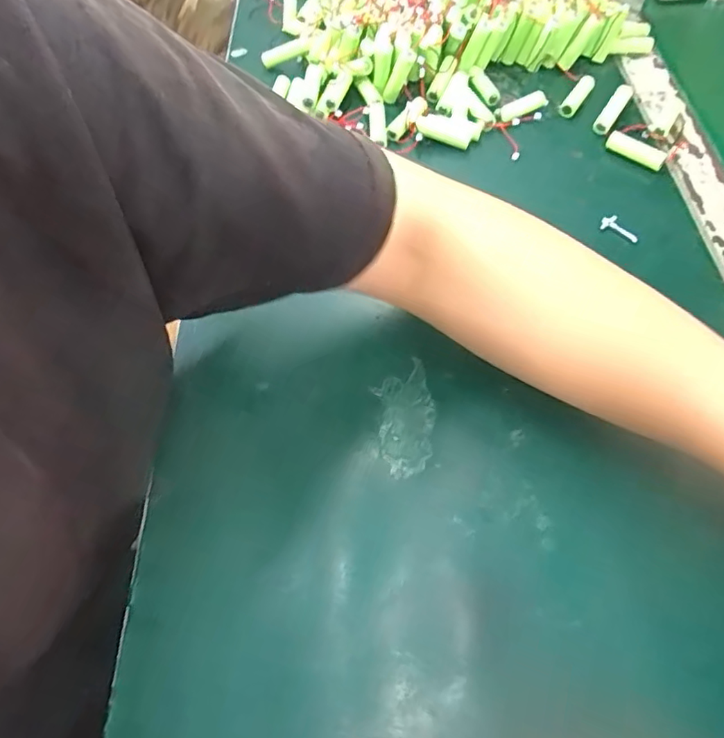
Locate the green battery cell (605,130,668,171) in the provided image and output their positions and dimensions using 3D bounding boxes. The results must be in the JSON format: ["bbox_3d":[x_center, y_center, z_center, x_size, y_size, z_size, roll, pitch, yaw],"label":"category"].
[{"bbox_3d":[0.236,-0.188,0.471,0.050,0.013,0.016,35,65,19],"label":"green battery cell"}]

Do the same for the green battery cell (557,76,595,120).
[{"bbox_3d":[0.203,-0.257,0.513,0.016,0.011,0.057,30,64,19],"label":"green battery cell"}]

